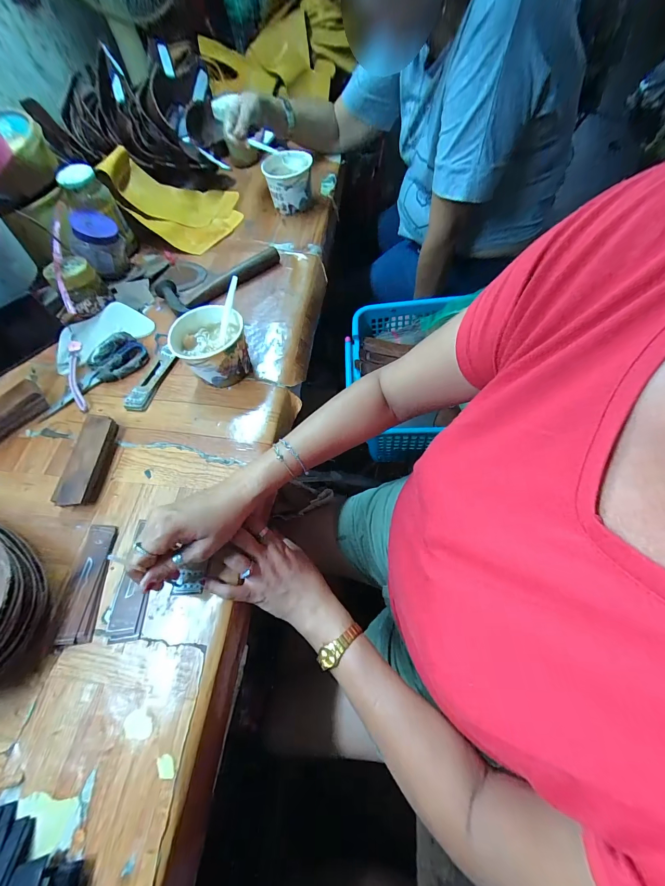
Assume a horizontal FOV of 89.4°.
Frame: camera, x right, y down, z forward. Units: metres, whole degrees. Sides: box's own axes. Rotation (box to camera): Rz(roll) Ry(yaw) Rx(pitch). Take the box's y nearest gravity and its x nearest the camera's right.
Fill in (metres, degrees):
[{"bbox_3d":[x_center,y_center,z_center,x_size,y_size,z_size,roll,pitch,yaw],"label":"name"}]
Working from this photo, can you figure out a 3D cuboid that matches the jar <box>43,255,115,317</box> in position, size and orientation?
[{"bbox_3d":[-0.421,-0.262,0.564,0.057,0.072,0.067,36,70,21],"label":"jar"}]

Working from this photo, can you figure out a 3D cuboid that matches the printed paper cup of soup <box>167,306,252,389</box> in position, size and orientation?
[{"bbox_3d":[-0.167,-0.133,0.477,0.097,0.075,0.088,-14,62,-3],"label":"printed paper cup of soup"}]

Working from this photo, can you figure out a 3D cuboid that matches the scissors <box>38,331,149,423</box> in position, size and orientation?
[{"bbox_3d":[-0.372,-0.105,0.513,0.075,0.012,0.173,40,74,22],"label":"scissors"}]

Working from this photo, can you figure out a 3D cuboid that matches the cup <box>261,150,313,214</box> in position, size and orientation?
[{"bbox_3d":[-0.087,-0.517,0.669,0.089,0.080,0.086,-2,63,5],"label":"cup"}]

